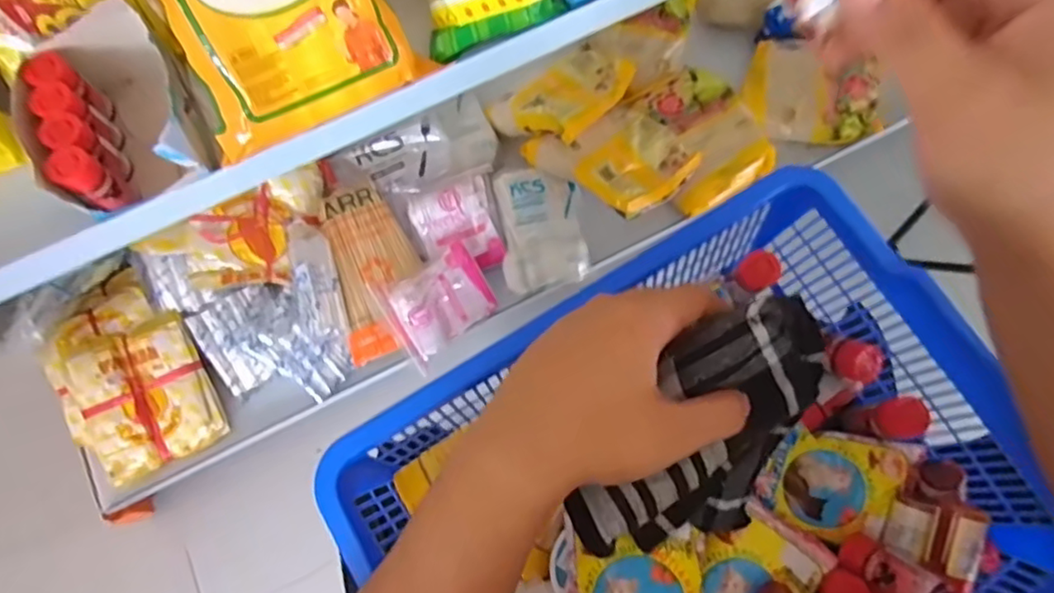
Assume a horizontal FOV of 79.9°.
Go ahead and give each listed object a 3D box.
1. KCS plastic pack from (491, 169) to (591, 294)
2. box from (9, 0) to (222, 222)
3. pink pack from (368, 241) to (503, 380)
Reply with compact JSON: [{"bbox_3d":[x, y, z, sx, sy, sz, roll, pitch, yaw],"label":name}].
[{"bbox_3d":[0.017,-0.092,0.810,0.104,0.041,0.161,-8,72,-1],"label":"KCS plastic pack"},{"bbox_3d":[-0.258,-0.113,0.401,0.090,0.058,0.108,-24,73,-6],"label":"box"},{"bbox_3d":[-0.106,0.008,0.773,0.126,0.027,0.108,-33,97,-22],"label":"pink pack"}]

